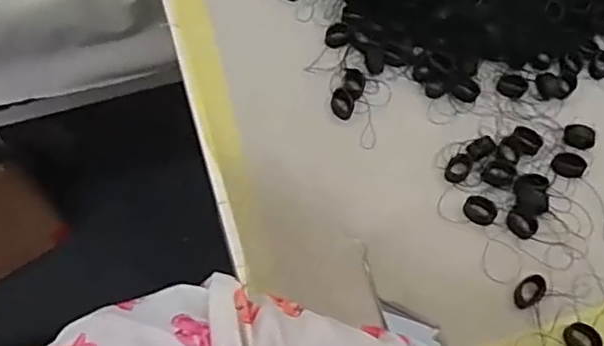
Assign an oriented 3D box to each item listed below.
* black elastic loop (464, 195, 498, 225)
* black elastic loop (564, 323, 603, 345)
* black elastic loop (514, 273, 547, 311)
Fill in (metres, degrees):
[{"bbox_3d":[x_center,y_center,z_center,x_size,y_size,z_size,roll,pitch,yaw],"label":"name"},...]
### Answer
[{"bbox_3d":[0.115,0.024,0.398,0.020,0.011,0.014,20,64,8],"label":"black elastic loop"},{"bbox_3d":[0.166,0.097,0.364,0.017,0.006,0.020,-25,66,-13],"label":"black elastic loop"},{"bbox_3d":[0.138,0.071,0.375,0.022,0.007,0.015,-35,69,-17],"label":"black elastic loop"}]

